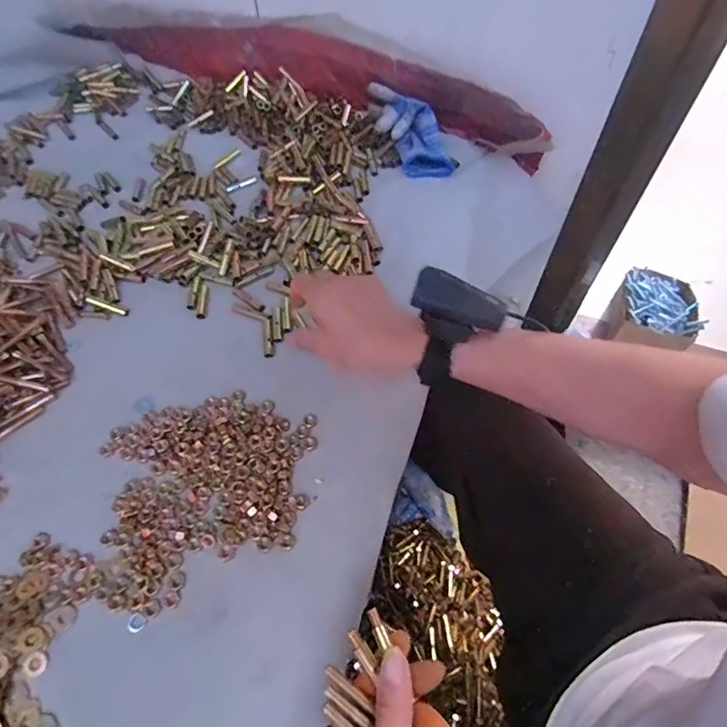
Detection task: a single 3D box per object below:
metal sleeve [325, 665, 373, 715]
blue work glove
[{"bbox_3d":[-0.009,0.203,0.293,0.037,0.004,0.006,38,63,8],"label":"metal sleeve"},{"bbox_3d":[0.064,-0.325,0.649,0.069,0.055,0.176,-21,71,-14],"label":"blue work glove"}]

